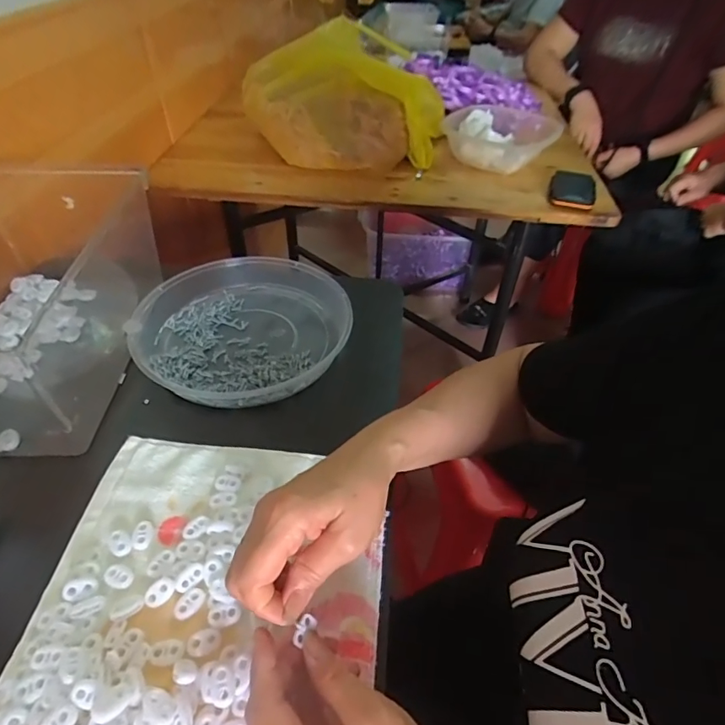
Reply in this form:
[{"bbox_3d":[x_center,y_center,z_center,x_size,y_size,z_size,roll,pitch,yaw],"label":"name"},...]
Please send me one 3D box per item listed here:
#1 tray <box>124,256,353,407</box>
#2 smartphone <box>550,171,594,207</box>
[{"bbox_3d":[-0.136,-0.040,0.535,0.239,0.039,0.221,-10,46,-13],"label":"tray"},{"bbox_3d":[0.387,-0.326,0.870,0.074,0.011,0.145,10,45,16],"label":"smartphone"}]

